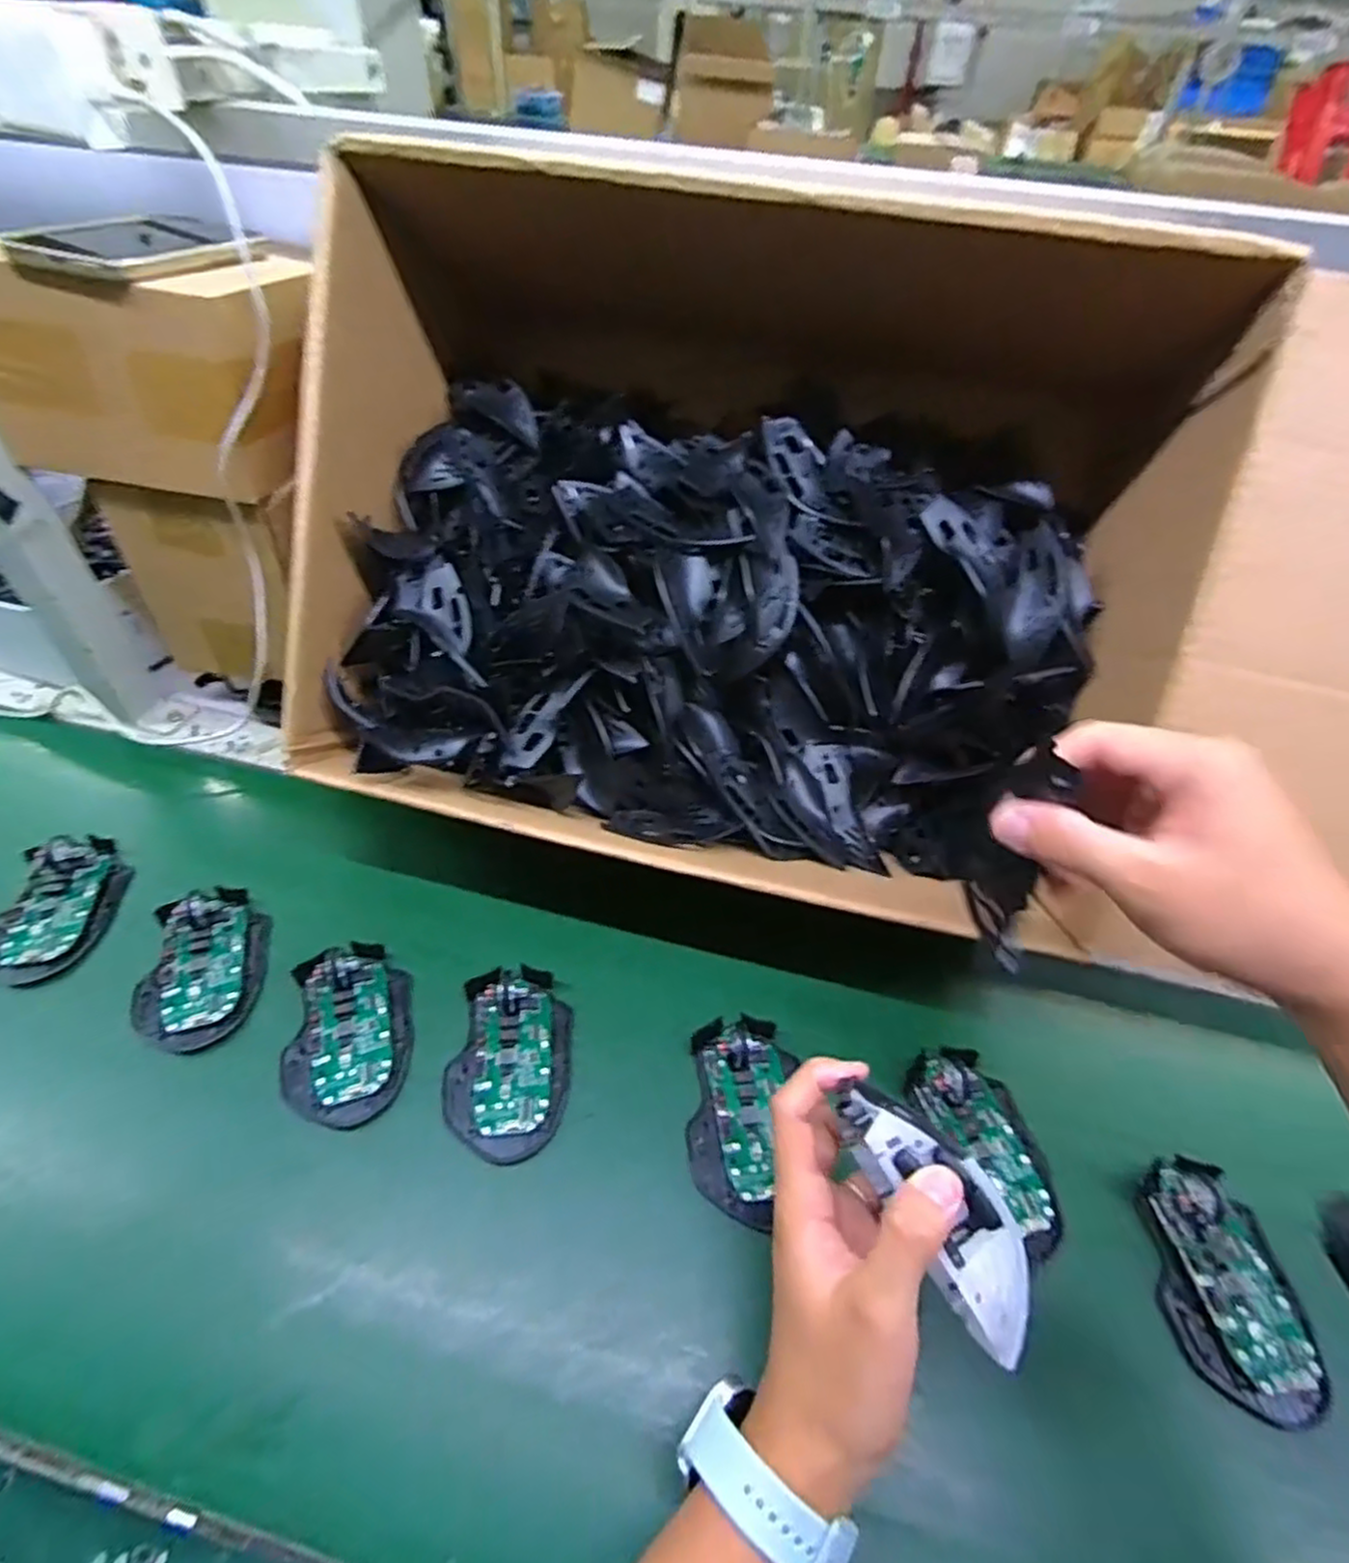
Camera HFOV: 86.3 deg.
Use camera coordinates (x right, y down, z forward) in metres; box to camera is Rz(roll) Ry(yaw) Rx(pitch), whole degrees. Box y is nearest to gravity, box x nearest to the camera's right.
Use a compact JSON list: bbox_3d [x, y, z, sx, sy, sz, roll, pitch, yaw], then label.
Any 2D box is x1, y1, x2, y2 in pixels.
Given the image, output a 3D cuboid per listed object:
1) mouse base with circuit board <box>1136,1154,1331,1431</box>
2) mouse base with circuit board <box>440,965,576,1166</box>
[{"bbox_3d":[0.296,0.267,0.389,0.064,0.029,0.115,2,46,-2],"label":"mouse base with circuit board"},{"bbox_3d":[-0.102,0.171,0.447,0.073,0.022,0.113,2,46,-2],"label":"mouse base with circuit board"}]

